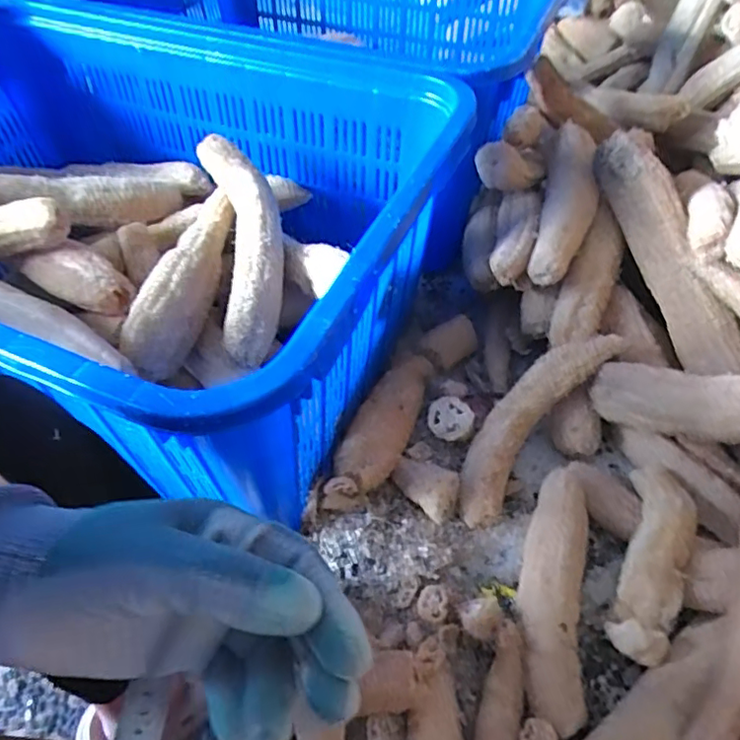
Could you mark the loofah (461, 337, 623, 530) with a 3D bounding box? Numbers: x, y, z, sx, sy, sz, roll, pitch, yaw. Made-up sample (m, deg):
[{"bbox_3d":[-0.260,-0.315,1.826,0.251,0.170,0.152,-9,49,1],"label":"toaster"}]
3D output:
[{"bbox_3d":[0.210,0.067,0.766,0.087,0.052,0.312,37,86,26],"label":"loofah"}]

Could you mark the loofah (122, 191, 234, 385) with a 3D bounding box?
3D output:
[{"bbox_3d":[-0.232,-0.117,0.736,0.078,0.071,0.303,9,51,7],"label":"loofah"}]

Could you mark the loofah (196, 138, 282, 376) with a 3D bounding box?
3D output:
[{"bbox_3d":[-0.161,-0.166,0.742,0.090,0.058,0.326,-9,67,-7],"label":"loofah"}]

